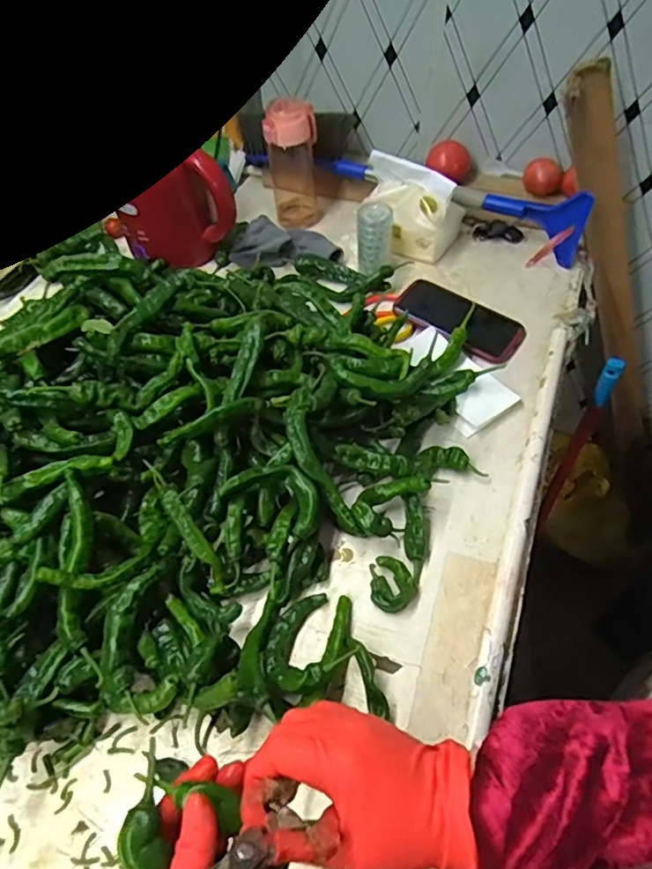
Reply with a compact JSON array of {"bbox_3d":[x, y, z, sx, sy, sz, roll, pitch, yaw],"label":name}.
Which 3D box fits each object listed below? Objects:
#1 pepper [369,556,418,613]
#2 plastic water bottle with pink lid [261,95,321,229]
[{"bbox_3d":[0.065,0.146,0.542,0.043,0.019,0.054,-3,52,3],"label":"pepper"},{"bbox_3d":[-0.050,-0.424,0.877,0.078,0.184,0.079,-7,52,0],"label":"plastic water bottle with pink lid"}]

